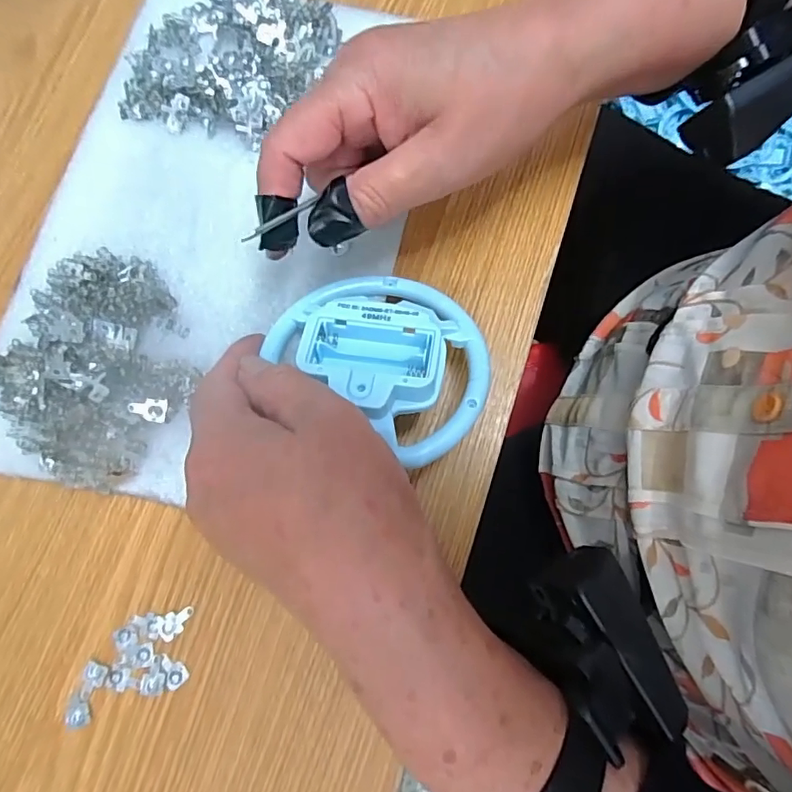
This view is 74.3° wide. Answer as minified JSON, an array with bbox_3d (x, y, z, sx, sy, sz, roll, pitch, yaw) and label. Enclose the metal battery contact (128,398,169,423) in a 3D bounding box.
[{"bbox_3d":[-0.116,0.006,0.243,0.016,0.004,0.011,8,75,-21],"label":"metal battery contact"}]

